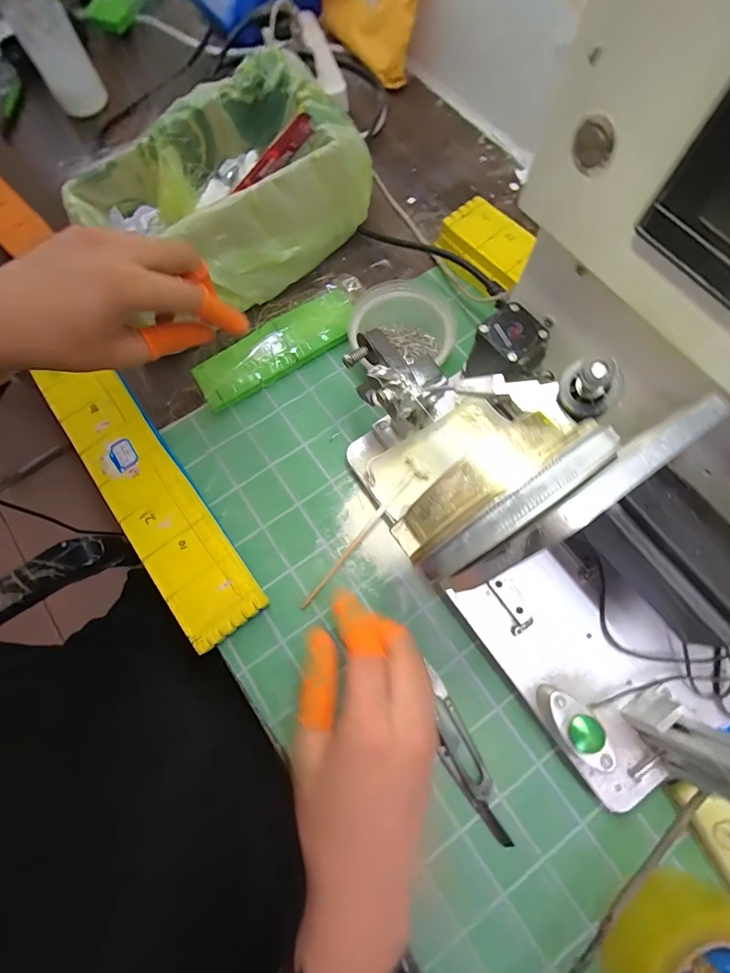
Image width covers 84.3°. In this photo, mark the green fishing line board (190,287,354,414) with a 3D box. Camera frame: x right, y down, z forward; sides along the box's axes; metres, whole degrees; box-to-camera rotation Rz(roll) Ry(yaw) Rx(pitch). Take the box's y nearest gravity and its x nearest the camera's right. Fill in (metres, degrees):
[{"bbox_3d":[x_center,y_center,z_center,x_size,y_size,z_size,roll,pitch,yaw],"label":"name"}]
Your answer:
[{"bbox_3d":[-0.091,-0.145,0.416,0.175,0.012,0.060,-32,74,-8],"label":"green fishing line board"}]

